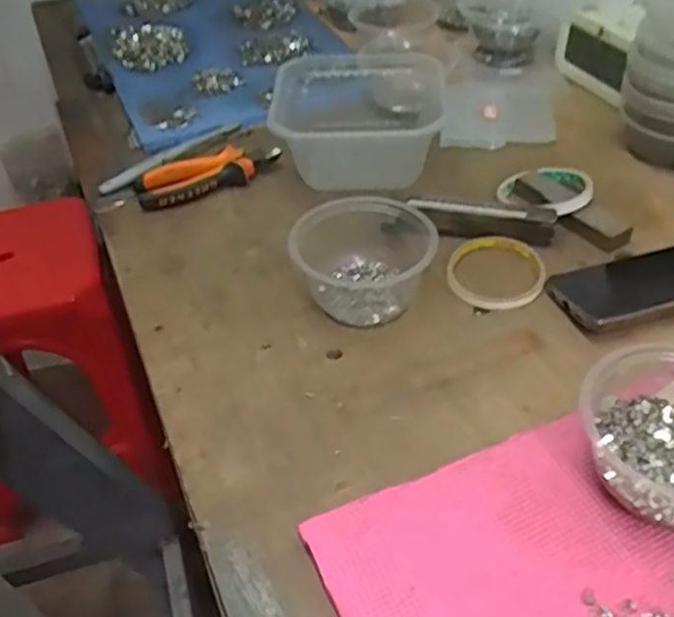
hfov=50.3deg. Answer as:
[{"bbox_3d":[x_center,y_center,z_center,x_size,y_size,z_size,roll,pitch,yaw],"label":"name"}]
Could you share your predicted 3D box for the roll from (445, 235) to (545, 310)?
[{"bbox_3d":[0.135,-0.032,0.614,0.080,0.011,0.083,-3,43,3],"label":"roll"}]

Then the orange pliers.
[{"bbox_3d":[-0.132,-0.141,0.734,0.142,0.021,0.060,-25,47,-22],"label":"orange pliers"}]

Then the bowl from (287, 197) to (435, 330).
[{"bbox_3d":[0.022,-0.047,0.598,0.112,0.070,0.115,-3,43,3],"label":"bowl"}]

